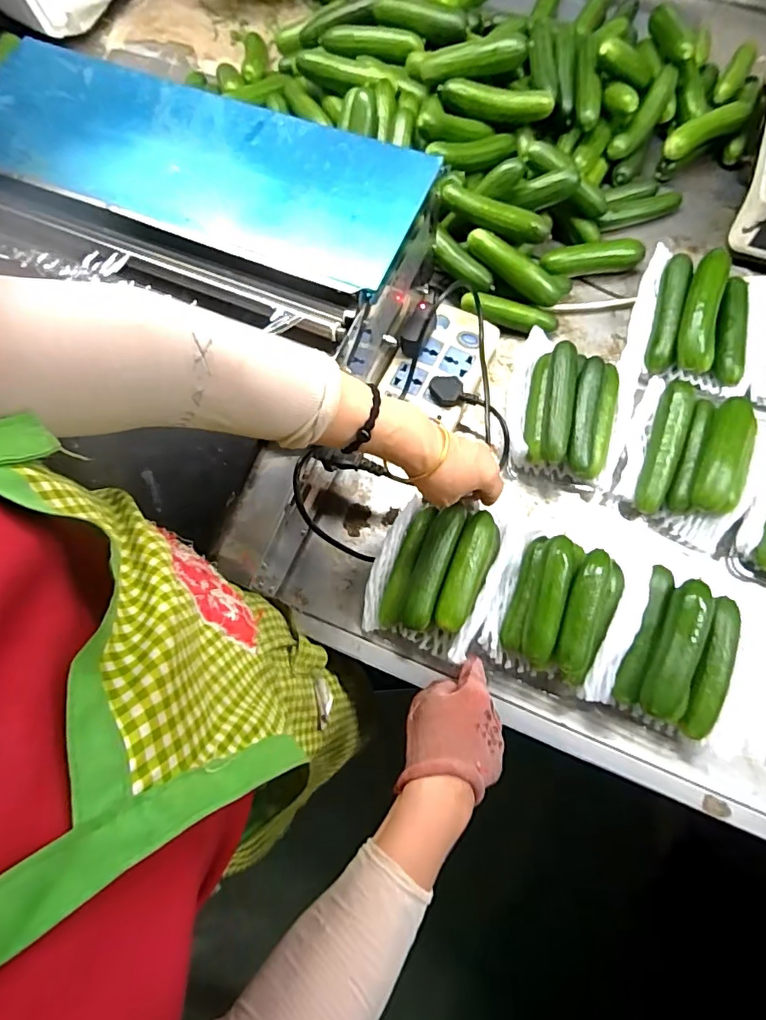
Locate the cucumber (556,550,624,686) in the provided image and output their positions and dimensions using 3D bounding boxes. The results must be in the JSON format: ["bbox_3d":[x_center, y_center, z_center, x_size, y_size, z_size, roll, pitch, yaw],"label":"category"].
[{"bbox_3d":[0.188,0.096,0.484,0.047,0.034,0.117,27,76,9],"label":"cucumber"}]

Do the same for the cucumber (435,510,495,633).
[{"bbox_3d":[0.079,0.059,0.504,0.030,0.041,0.120,21,76,8],"label":"cucumber"}]

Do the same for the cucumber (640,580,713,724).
[{"bbox_3d":[0.262,0.122,0.469,0.032,0.038,0.125,23,76,9],"label":"cucumber"}]

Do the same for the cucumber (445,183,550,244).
[{"bbox_3d":[0.127,-0.334,0.590,0.125,0.023,0.026,18,75,-6],"label":"cucumber"}]

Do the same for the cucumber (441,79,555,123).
[{"bbox_3d":[0.133,-0.473,0.610,0.126,0.028,0.025,9,74,5],"label":"cucumber"}]

